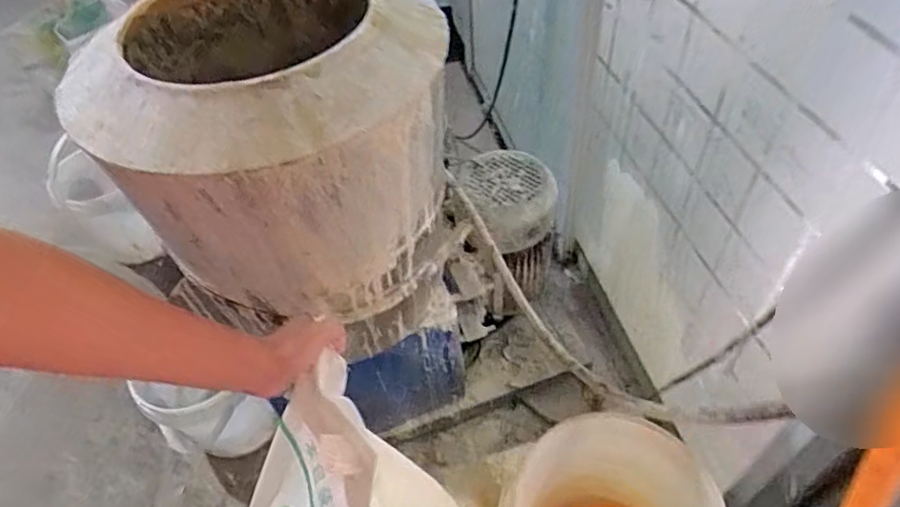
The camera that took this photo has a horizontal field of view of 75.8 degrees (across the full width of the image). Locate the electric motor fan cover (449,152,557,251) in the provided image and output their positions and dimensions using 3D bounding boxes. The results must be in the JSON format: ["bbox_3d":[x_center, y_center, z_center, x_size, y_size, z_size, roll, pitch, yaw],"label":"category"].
[{"bbox_3d":[0.093,-0.103,1.077,0.184,0.108,0.197,-11,49,-6],"label":"electric motor fan cover"}]

